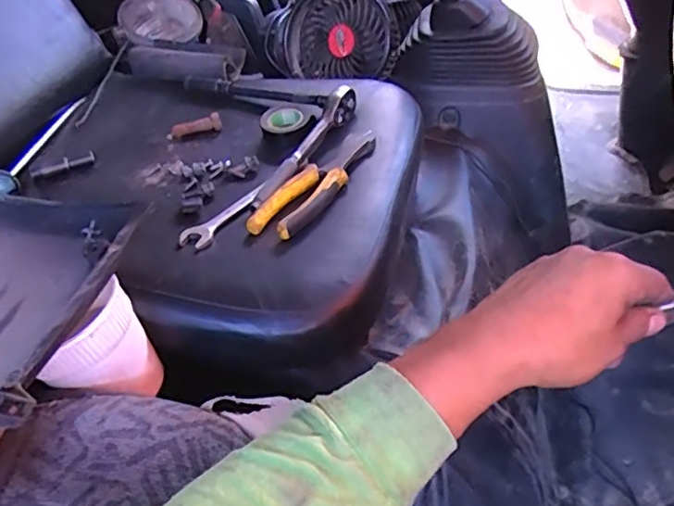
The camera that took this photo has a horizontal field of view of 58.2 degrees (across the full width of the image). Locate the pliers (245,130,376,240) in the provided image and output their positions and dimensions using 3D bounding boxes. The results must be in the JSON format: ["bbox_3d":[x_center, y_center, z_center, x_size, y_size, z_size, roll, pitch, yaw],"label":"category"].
[{"bbox_3d":[-0.016,-0.073,0.594,0.052,0.019,0.175,22,50,26],"label":"pliers"}]

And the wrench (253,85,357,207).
[{"bbox_3d":[-0.029,-0.117,0.628,0.024,0.035,0.191,17,48,23],"label":"wrench"}]

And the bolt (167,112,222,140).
[{"bbox_3d":[-0.164,-0.146,0.692,0.062,0.018,0.016,-10,43,-5],"label":"bolt"}]

